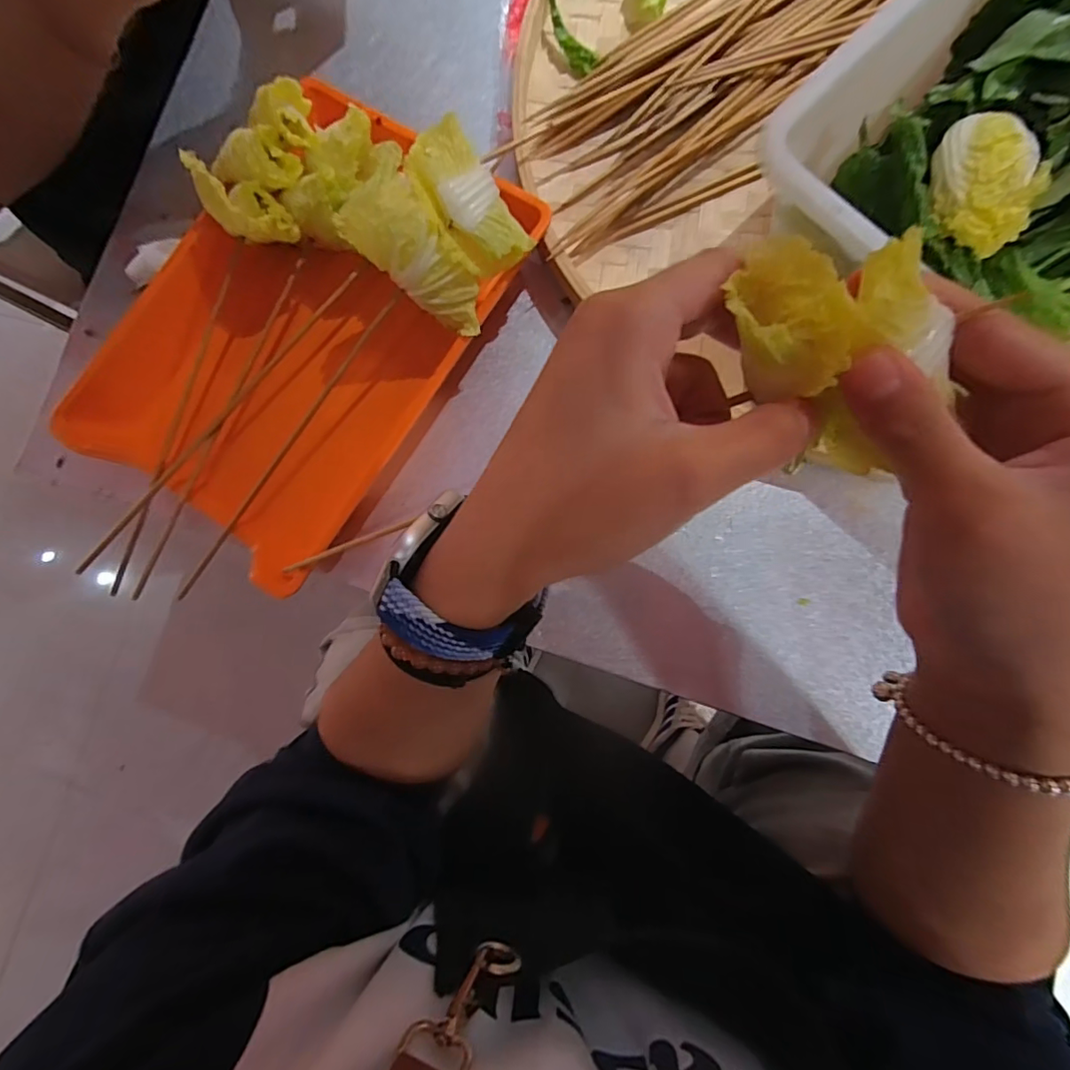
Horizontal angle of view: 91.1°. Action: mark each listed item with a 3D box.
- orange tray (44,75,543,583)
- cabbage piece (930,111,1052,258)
[{"bbox_3d":[-0.155,-0.128,0.346,0.208,0.042,0.294,34,87,9],"label":"orange tray"},{"bbox_3d":[0.228,-0.177,0.264,0.040,0.023,0.078,11,84,7],"label":"cabbage piece"}]

